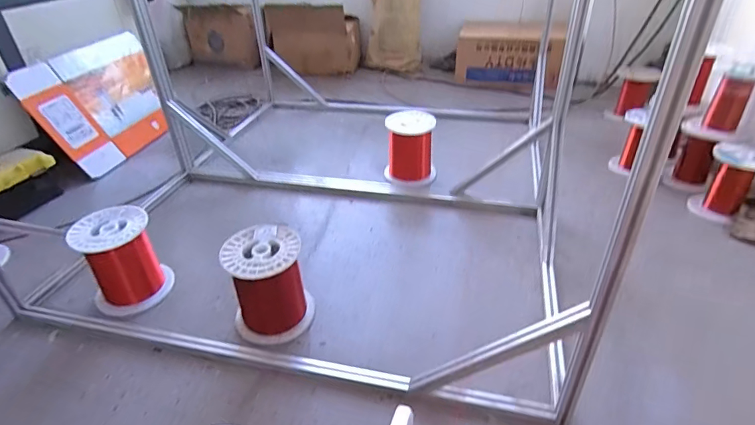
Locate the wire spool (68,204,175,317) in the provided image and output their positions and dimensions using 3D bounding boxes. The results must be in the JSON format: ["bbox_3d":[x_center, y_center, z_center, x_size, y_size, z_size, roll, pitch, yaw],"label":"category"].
[{"bbox_3d":[-0.727,0.136,1.275,0.206,0.238,0.193,-1,36,1],"label":"wire spool"}]

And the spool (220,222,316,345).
[{"bbox_3d":[-0.290,0.193,1.198,0.196,0.248,0.200,-1,36,1],"label":"spool"}]

